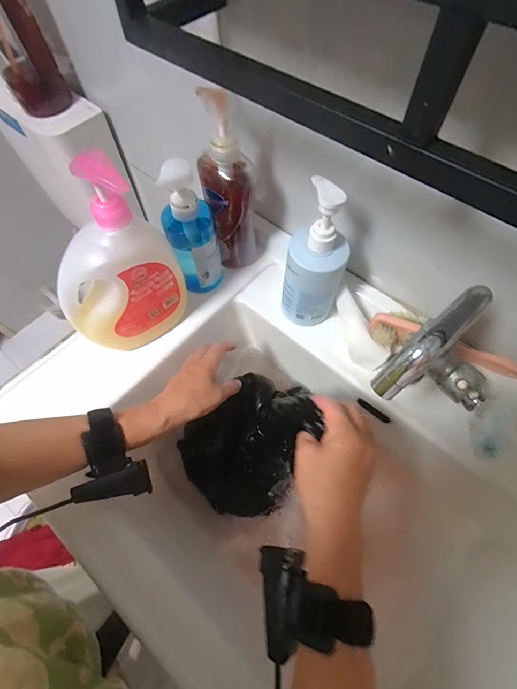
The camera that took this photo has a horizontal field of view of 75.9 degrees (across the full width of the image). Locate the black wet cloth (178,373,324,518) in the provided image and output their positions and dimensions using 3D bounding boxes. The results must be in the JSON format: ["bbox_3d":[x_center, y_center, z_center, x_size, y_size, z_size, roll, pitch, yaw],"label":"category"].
[{"bbox_3d":[-0.009,0.144,0.500,0.163,0.073,0.201,34,68,15],"label":"black wet cloth"}]

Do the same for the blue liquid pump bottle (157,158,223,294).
[{"bbox_3d":[-0.089,-0.148,0.444,0.064,0.194,0.060,-16,64,-8],"label":"blue liquid pump bottle"}]

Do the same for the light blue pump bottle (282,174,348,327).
[{"bbox_3d":[0.073,-0.103,0.412,0.069,0.192,0.062,21,65,10],"label":"light blue pump bottle"}]

